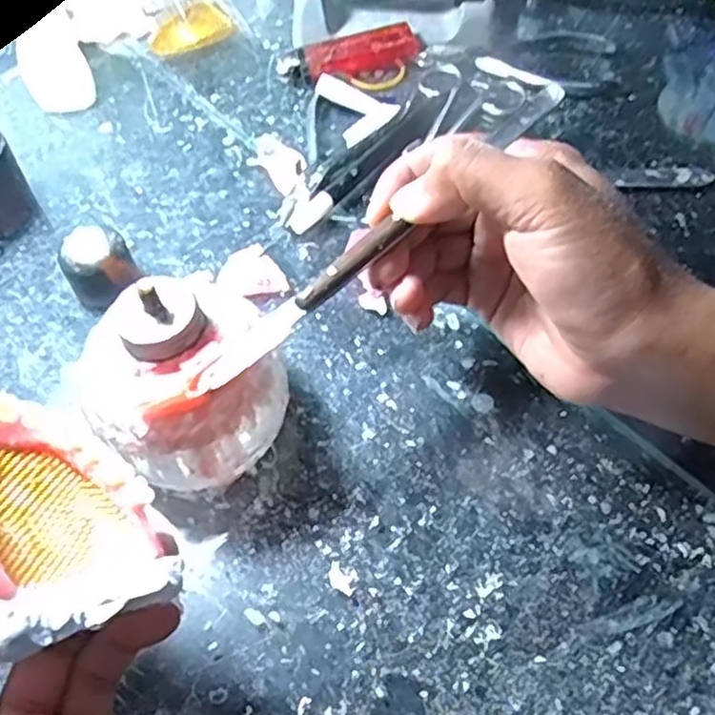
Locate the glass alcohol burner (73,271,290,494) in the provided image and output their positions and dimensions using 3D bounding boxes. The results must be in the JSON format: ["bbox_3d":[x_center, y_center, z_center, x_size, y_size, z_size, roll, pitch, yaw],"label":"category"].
[{"bbox_3d":[-0.064,0.008,0.260,0.066,0.074,0.062,0,56,1],"label":"glass alcohol burner"}]

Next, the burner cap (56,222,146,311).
[{"bbox_3d":[-0.116,-0.041,0.322,0.030,0.031,0.024,-27,60,-16],"label":"burner cap"}]

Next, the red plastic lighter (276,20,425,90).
[{"bbox_3d":[-0.003,-0.181,0.421,0.087,0.018,0.025,-14,57,-8],"label":"red plastic lighter"}]

